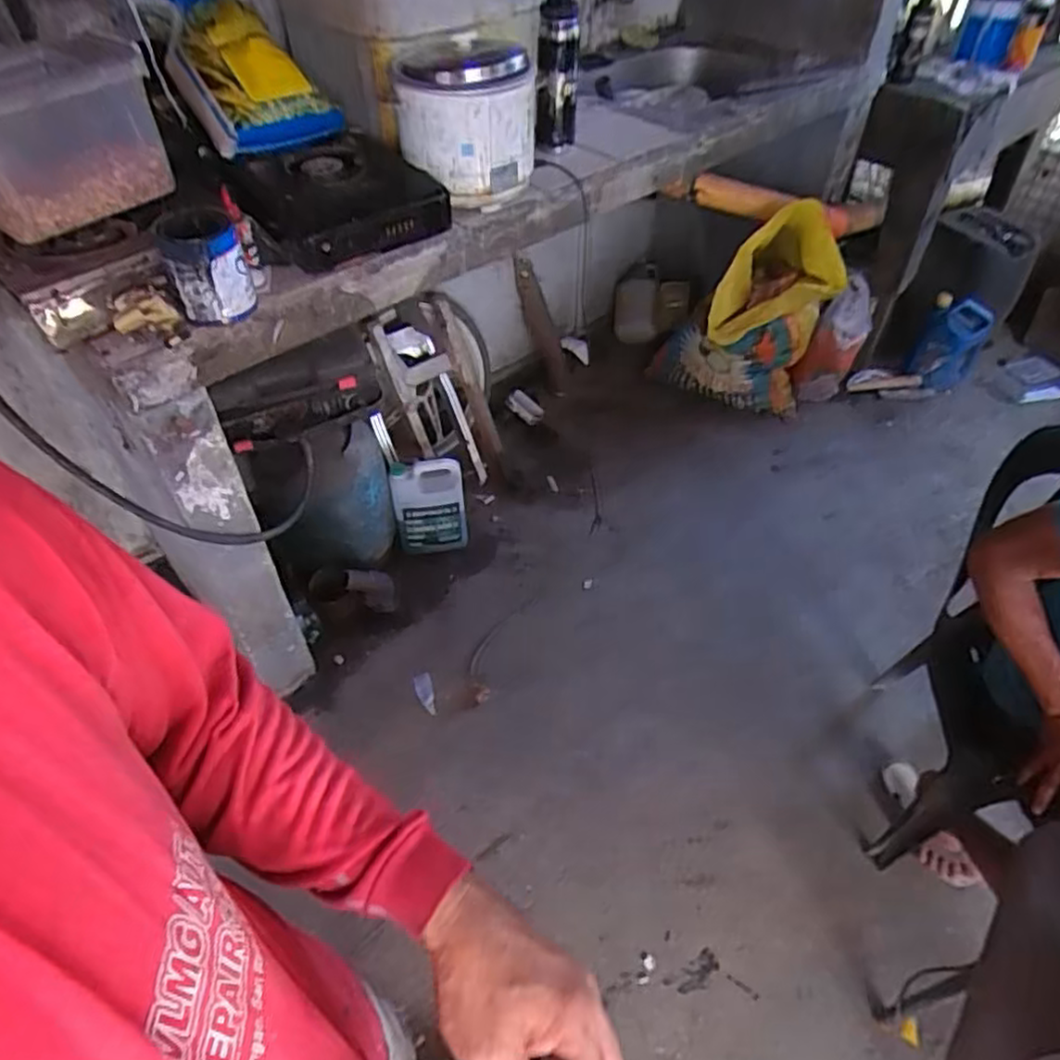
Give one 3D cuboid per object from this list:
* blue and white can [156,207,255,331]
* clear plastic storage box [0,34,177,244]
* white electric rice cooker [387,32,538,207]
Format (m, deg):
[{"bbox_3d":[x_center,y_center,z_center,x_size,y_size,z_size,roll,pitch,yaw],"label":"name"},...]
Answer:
[{"bbox_3d":[-0.444,-0.361,0.992,0.102,0.122,0.104,-19,50,-16],"label":"blue and white can"},{"bbox_3d":[-0.624,-0.504,0.927,0.143,0.168,0.268,35,58,29],"label":"clear plastic storage box"},{"bbox_3d":[-0.103,-0.685,1.186,0.215,0.204,0.235,-1,47,0],"label":"white electric rice cooker"}]

